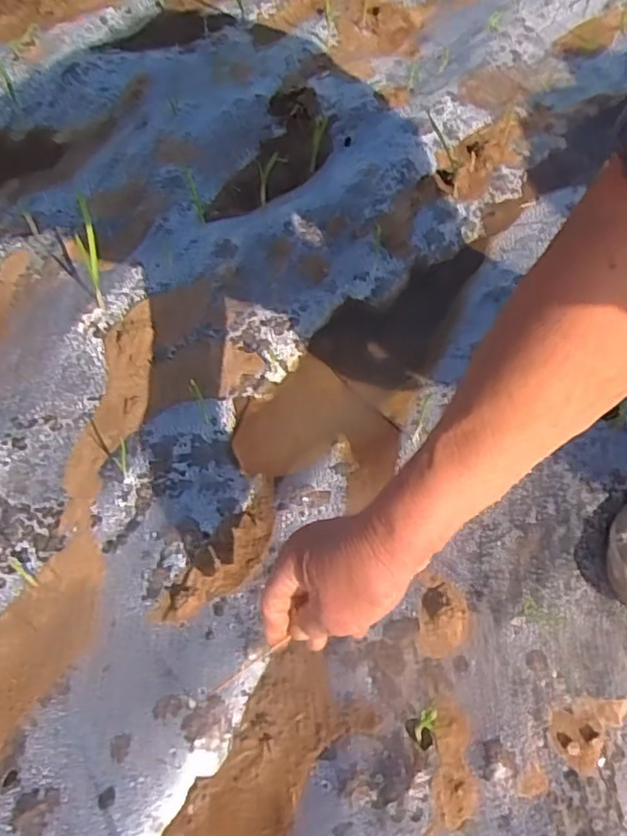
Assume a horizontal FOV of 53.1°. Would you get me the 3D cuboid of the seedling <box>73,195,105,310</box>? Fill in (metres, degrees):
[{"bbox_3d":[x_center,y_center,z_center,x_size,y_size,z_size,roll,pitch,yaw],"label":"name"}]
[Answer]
[{"bbox_3d":[-0.257,-0.187,0.730,0.022,0.119,0.059,-19,57,-16],"label":"seedling"}]

